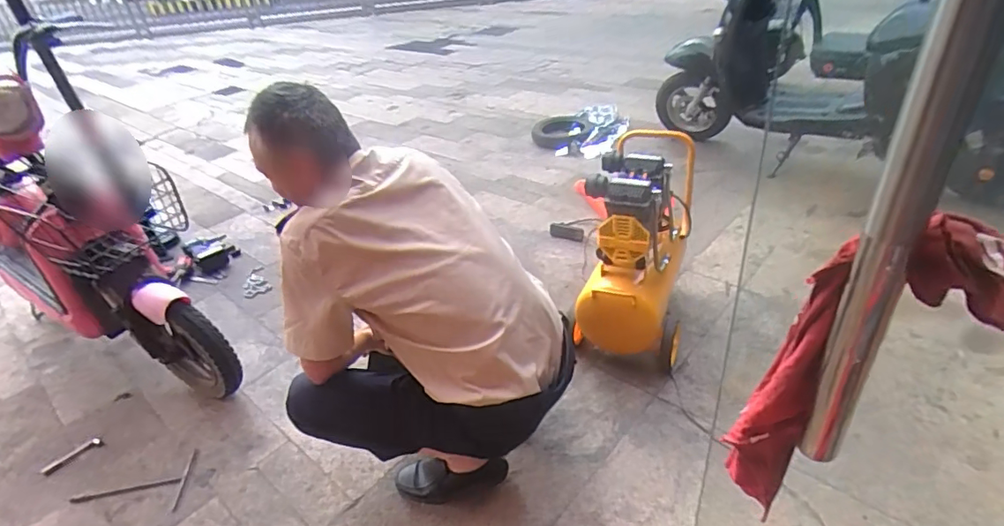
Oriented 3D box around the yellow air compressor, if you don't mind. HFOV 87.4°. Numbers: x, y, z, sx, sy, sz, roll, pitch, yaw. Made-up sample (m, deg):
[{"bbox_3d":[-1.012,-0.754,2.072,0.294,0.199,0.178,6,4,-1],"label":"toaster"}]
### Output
[{"bbox_3d":[0.419,-0.087,1.630,0.302,0.515,0.631,6,36,18],"label":"yellow air compressor"}]

